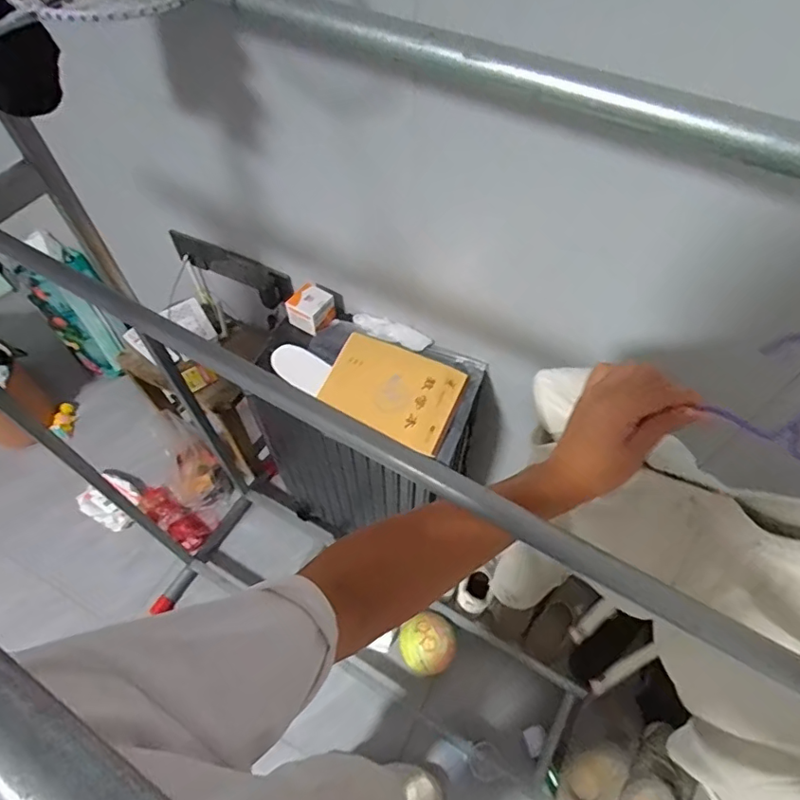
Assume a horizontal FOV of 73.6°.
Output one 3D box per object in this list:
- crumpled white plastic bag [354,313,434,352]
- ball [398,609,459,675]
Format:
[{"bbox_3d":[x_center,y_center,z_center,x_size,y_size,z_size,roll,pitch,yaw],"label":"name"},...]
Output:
[{"bbox_3d":[-0.020,-0.141,1.118,0.174,0.018,0.051,22,61,14],"label":"crumpled white plastic bag"},{"bbox_3d":[0.073,0.634,1.376,0.150,0.114,0.136,-32,63,-18],"label":"ball"}]

